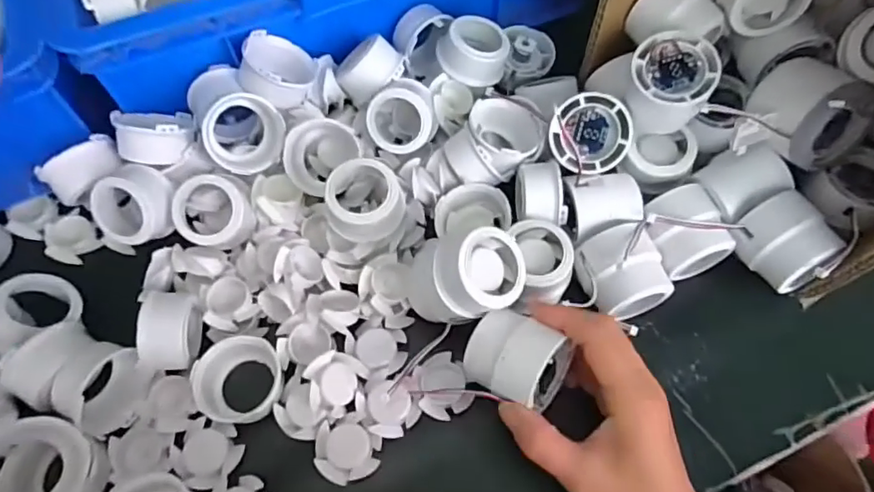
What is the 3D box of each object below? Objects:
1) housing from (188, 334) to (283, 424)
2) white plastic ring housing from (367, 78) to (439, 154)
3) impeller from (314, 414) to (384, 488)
[{"bbox_3d":[-0.126,0.087,0.359,0.055,0.030,0.049,3,63,1],"label":"housing"},{"bbox_3d":[-0.025,-0.097,0.414,0.052,0.051,0.034,20,25,-6],"label":"white plastic ring housing"},{"bbox_3d":[-0.056,0.125,0.341,0.039,0.010,0.038,0,63,0],"label":"impeller"}]

